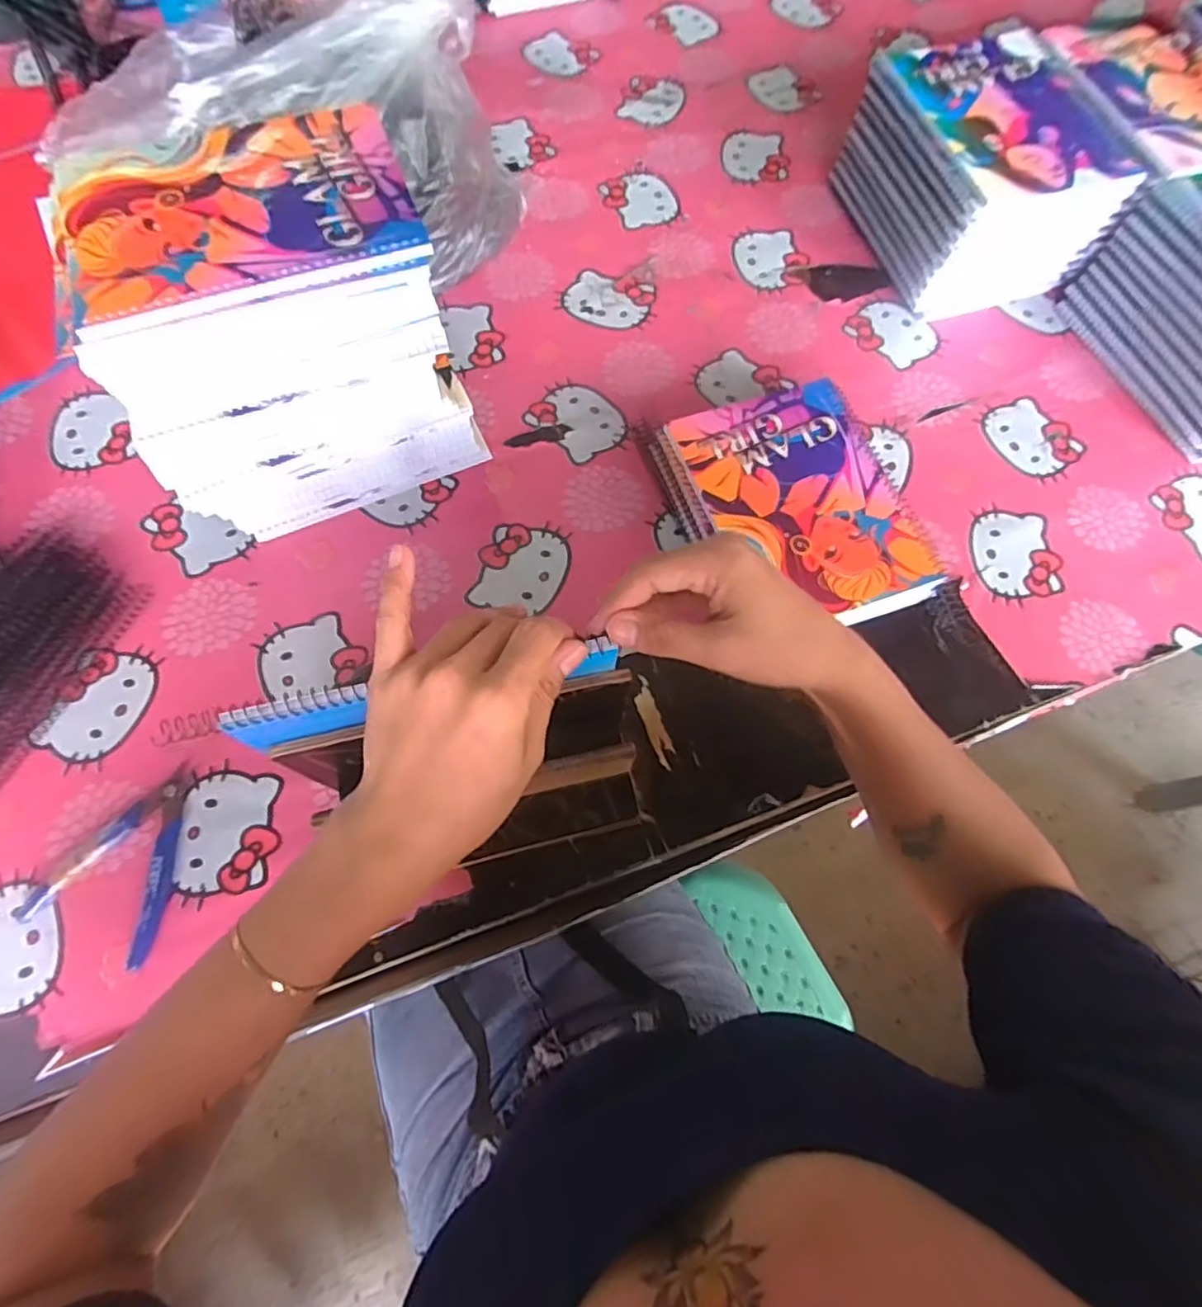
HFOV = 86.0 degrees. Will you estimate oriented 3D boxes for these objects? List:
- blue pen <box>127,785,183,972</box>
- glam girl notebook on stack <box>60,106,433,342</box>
[{"bbox_3d":[-0.284,0.142,0.415,0.015,0.009,0.108,-2,69,-3],"label":"blue pen"},{"bbox_3d":[-0.215,-0.265,0.383,0.196,0.008,0.144,-21,71,-10],"label":"glam girl notebook on stack"}]

